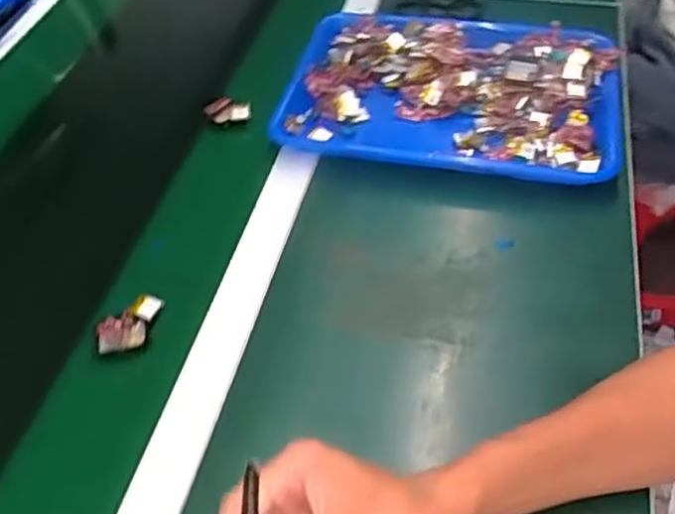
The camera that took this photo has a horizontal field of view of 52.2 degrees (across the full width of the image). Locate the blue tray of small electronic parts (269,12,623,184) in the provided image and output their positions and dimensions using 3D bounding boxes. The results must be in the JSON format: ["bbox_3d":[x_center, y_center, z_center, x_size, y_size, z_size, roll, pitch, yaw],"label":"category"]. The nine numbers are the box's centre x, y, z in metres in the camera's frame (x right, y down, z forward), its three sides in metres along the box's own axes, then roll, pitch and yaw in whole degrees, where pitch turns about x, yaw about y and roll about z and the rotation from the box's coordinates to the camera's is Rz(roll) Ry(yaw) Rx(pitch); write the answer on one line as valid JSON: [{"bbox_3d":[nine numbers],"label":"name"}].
[{"bbox_3d":[0.116,-0.176,0.721,0.332,0.032,0.233,7,49,13],"label":"blue tray of small electronic parts"}]

